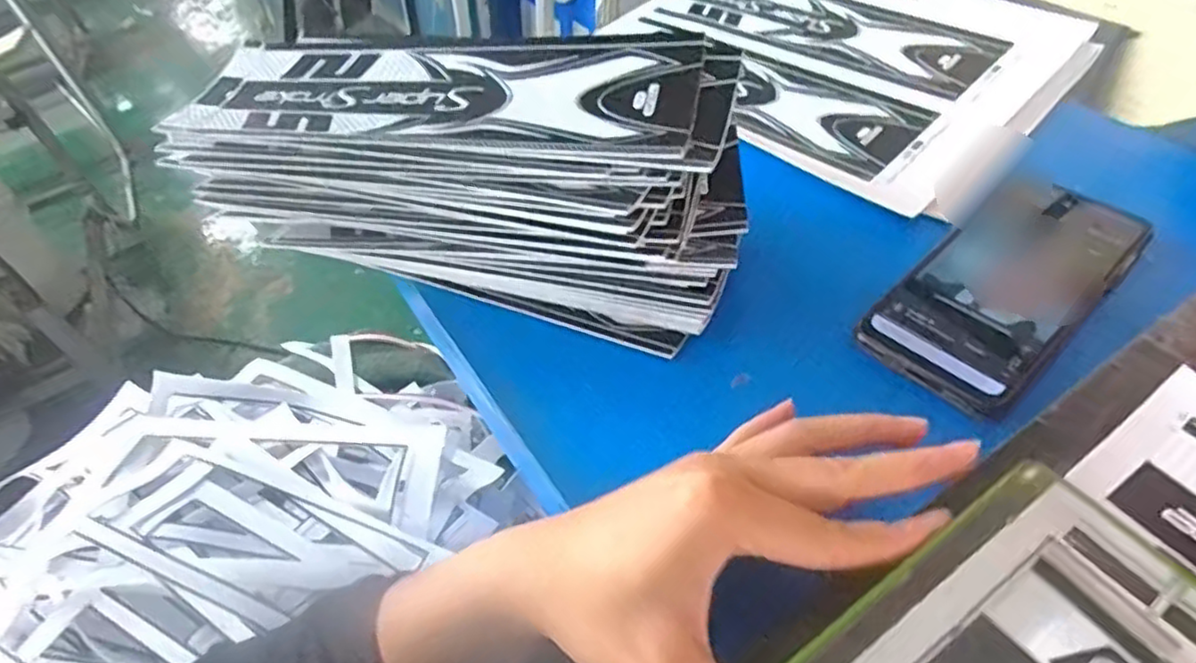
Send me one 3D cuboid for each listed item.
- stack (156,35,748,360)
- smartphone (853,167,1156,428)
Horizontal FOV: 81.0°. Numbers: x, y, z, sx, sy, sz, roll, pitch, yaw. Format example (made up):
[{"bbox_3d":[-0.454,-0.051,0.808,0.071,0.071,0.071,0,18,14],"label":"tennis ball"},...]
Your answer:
[{"bbox_3d":[-0.078,-0.085,0.396,0.310,0.112,0.105,8,51,15],"label":"stack"},{"bbox_3d":[0.211,-0.026,0.361,0.153,0.008,0.075,-39,56,-18],"label":"smartphone"}]

